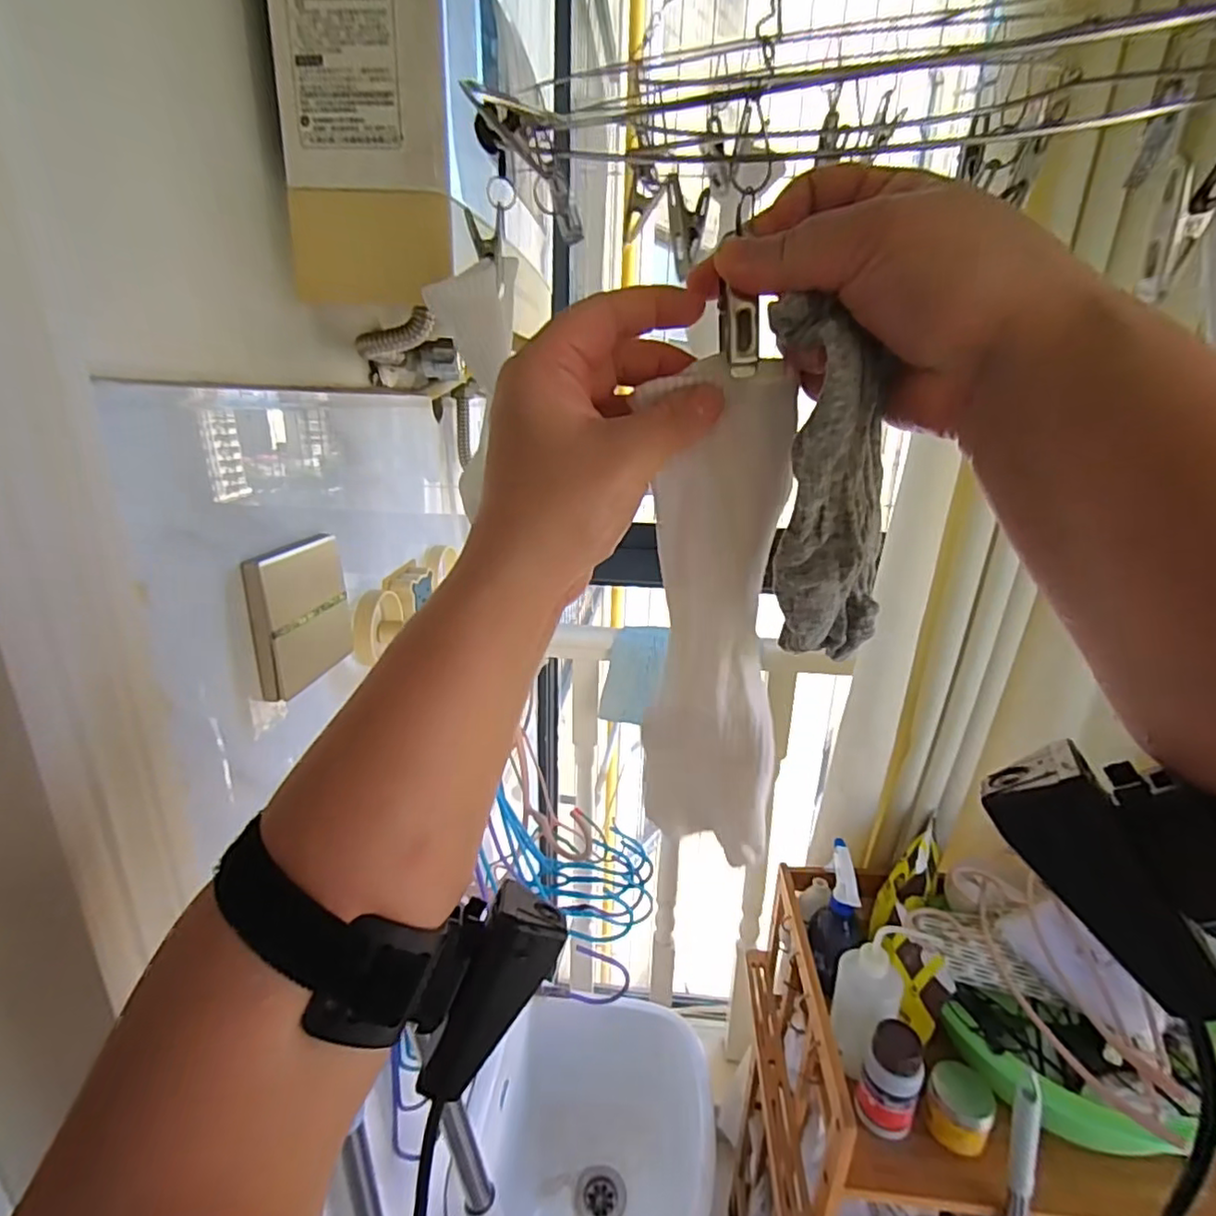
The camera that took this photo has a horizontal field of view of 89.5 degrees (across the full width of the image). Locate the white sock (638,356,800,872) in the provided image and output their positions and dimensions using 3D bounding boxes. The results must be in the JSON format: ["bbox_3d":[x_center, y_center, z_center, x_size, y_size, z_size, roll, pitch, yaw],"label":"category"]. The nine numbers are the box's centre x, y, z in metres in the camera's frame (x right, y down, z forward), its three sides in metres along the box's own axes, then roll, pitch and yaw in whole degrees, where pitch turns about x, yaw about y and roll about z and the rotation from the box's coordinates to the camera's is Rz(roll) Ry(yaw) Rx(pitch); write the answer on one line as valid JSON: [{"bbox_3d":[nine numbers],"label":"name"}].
[{"bbox_3d":[0.048,0.021,0.285,0.064,0.247,0.019,12,30,22],"label":"white sock"}]

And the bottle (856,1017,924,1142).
[{"bbox_3d":[0.314,0.523,0.681,0.059,0.116,0.049,12,21,33],"label":"bottle"}]

